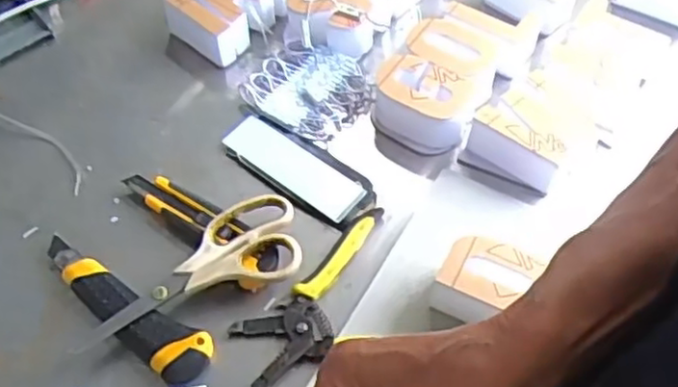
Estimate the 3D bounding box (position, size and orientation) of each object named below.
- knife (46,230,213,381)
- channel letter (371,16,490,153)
[{"bbox_3d":[-0.168,0.086,0.538,0.166,0.020,0.038,30,60,18],"label":"knife"},{"bbox_3d":[0.088,-0.103,0.654,0.090,0.043,0.125,20,57,13],"label":"channel letter"}]

